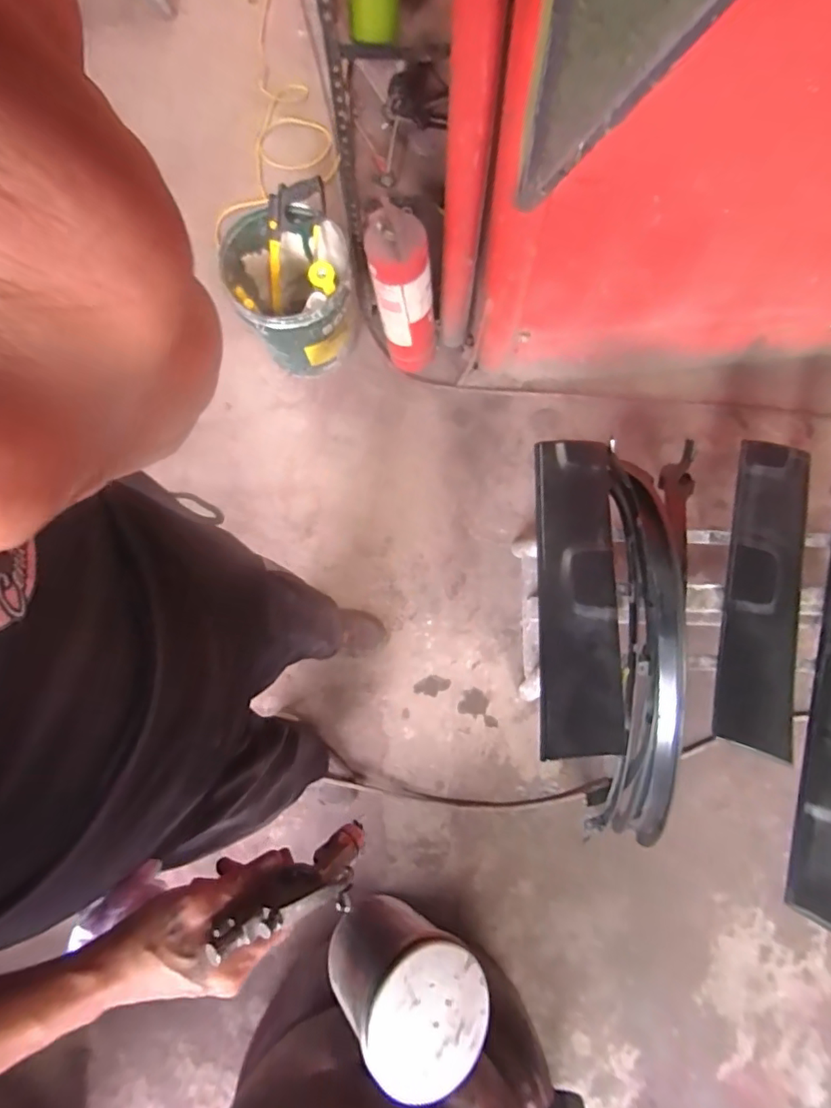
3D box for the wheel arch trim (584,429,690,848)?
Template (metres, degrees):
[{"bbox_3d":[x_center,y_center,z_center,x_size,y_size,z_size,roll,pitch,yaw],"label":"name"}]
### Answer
[{"bbox_3d":[0.437,0.195,1.027,0.158,0.300,0.801,-3,97,0],"label":"wheel arch trim"}]

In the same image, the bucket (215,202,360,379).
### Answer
[{"bbox_3d":[-0.299,-0.651,1.353,0.288,0.315,0.293,-9,76,0],"label":"bucket"}]

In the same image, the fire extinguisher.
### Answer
[{"bbox_3d":[-0.027,-0.605,1.269,0.154,0.460,0.139,-4,76,1],"label":"fire extinguisher"}]

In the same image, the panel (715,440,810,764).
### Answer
[{"bbox_3d":[0.643,0.060,0.962,0.119,0.061,0.574,14,77,5],"label":"panel"}]

